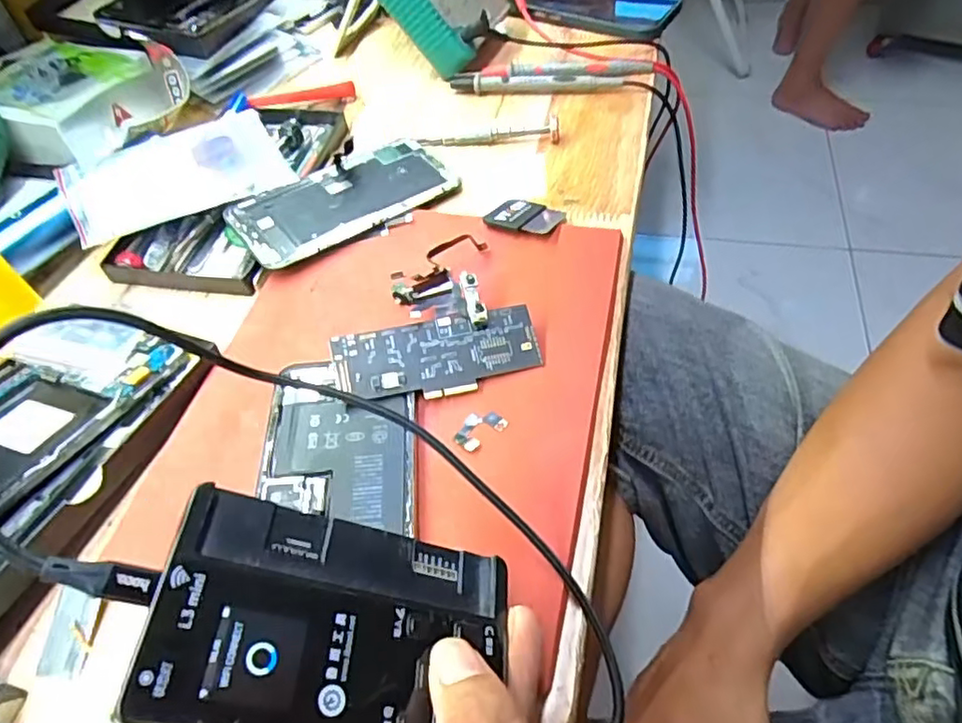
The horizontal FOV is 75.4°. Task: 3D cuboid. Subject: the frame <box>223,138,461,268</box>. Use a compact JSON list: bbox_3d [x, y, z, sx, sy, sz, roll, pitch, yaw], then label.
[{"bbox_3d":[-0.084,-0.102,0.389,0.134,0.011,0.064,-30,55,-17],"label":"frame"}]

